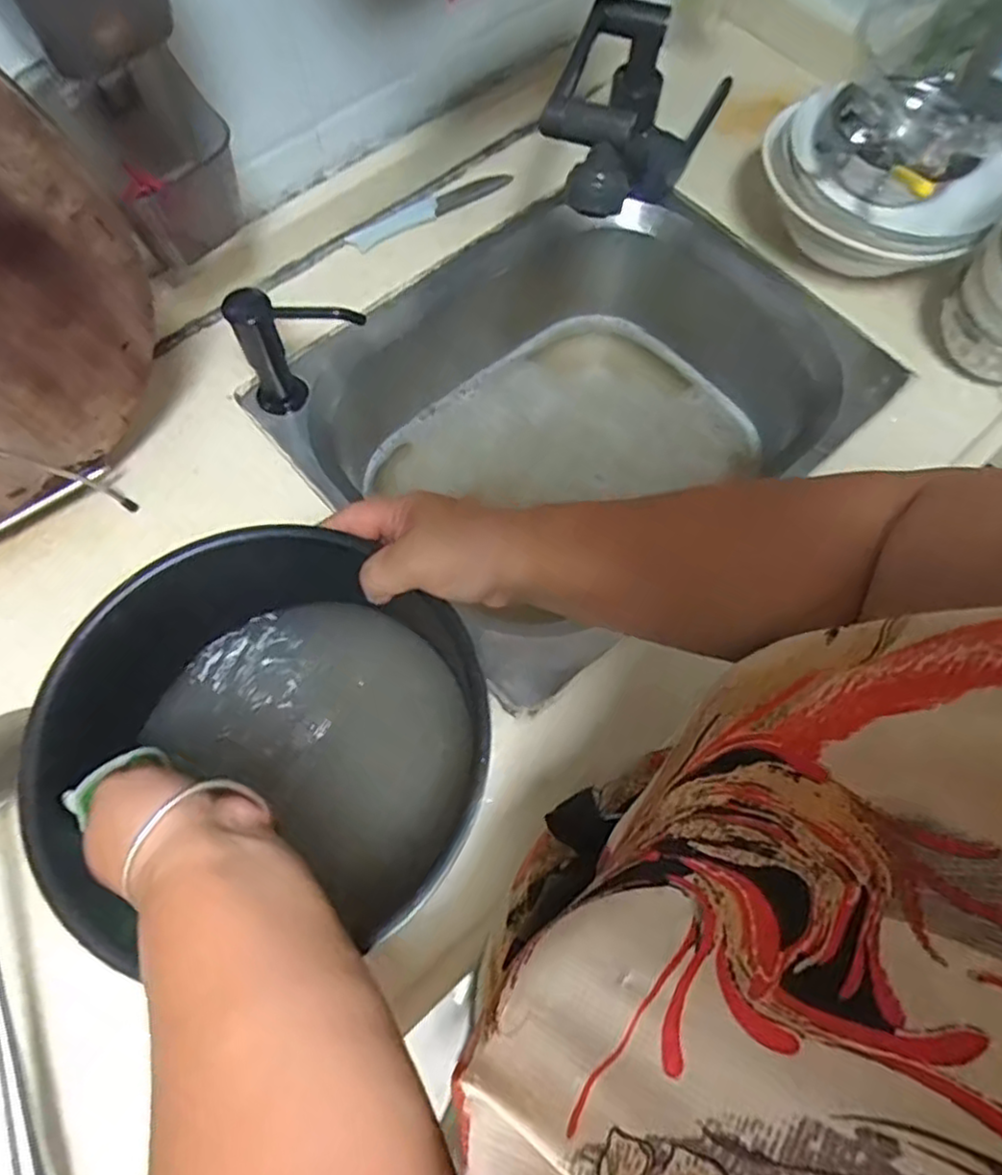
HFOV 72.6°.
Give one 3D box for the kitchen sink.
[{"bbox_3d":[0.066,-0.182,0.723,0.497,0.176,0.434,-40,74,-16],"label":"kitchen sink"}]

